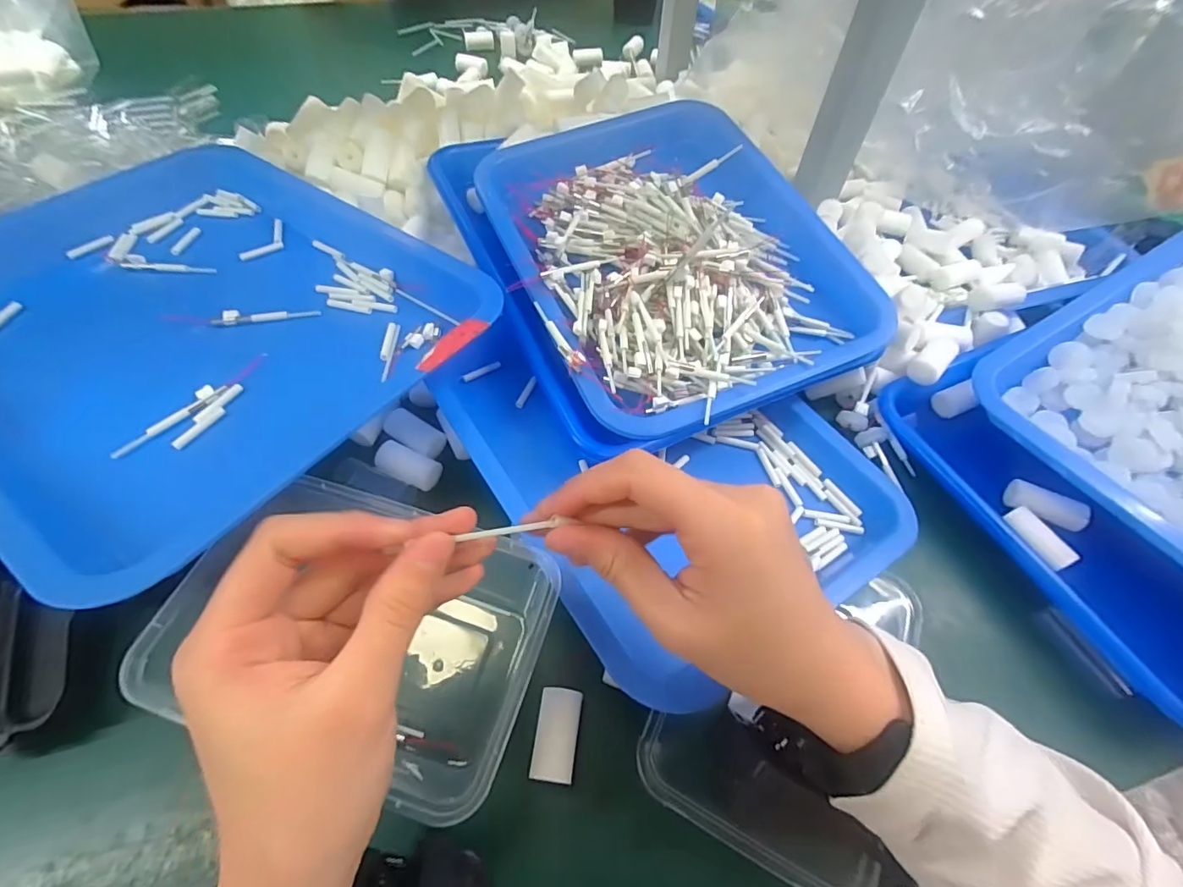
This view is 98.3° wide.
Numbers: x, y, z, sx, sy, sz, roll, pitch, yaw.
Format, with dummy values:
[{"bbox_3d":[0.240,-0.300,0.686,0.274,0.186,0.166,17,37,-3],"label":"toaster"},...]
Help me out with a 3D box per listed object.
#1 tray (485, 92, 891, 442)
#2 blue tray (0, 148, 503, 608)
[{"bbox_3d":[0.056,-0.149,0.378,0.231,0.050,0.289,-20,59,-15],"label":"tray"},{"bbox_3d":[-0.259,-0.097,0.331,0.351,0.039,0.285,32,61,18],"label":"blue tray"}]

